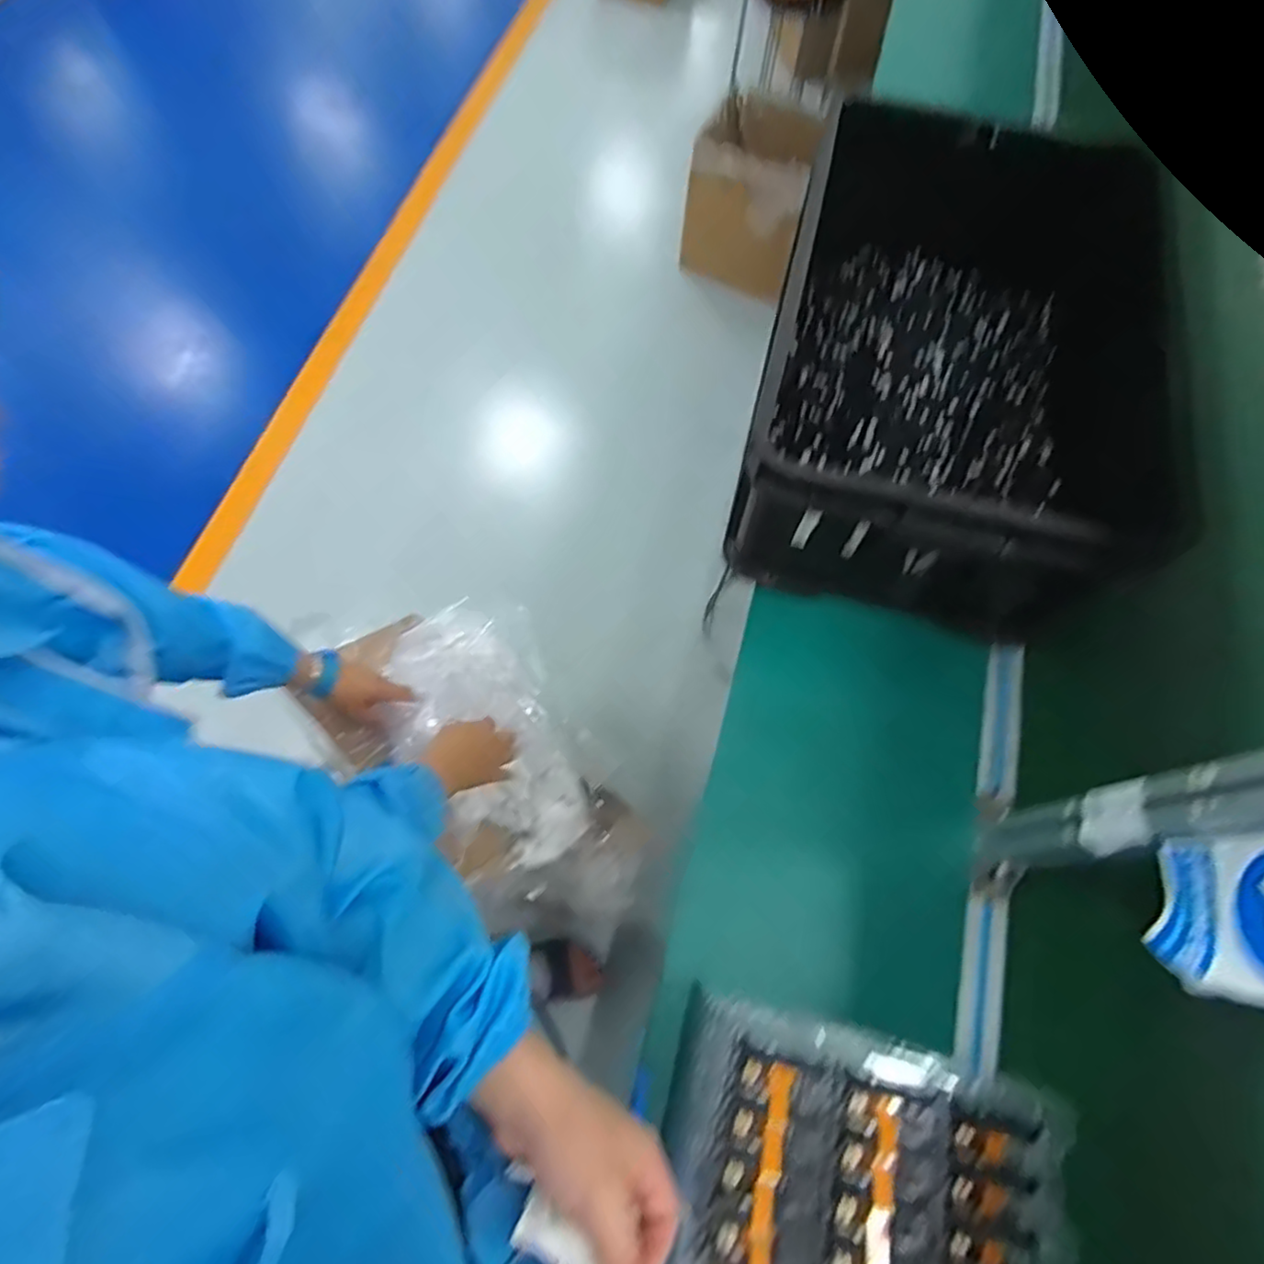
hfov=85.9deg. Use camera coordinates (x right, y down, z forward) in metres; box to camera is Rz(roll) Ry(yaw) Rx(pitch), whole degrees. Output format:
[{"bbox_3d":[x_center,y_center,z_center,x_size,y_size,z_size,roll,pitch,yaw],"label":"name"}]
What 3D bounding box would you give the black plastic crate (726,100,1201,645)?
[{"bbox_3d":[0.380,-0.338,0.851,0.408,0.256,0.651,15,68,4],"label":"black plastic crate"}]

